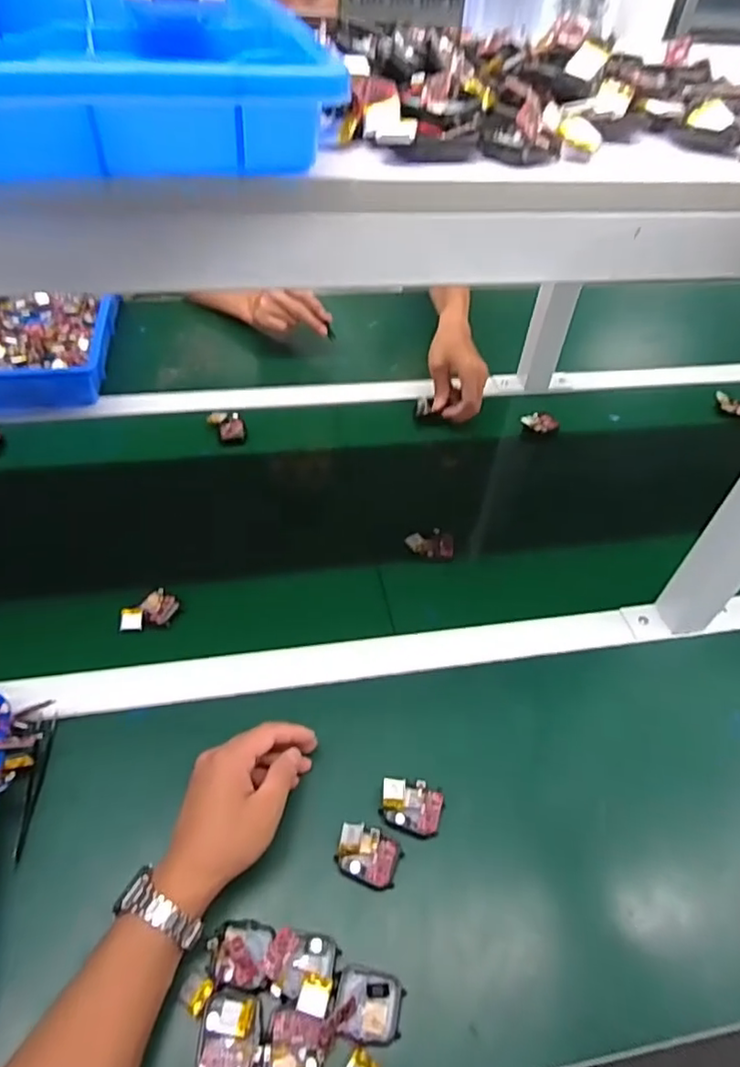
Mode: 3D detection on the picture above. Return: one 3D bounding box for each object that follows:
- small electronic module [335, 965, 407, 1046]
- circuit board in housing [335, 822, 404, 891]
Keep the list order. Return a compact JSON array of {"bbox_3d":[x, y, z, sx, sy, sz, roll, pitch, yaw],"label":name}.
[{"bbox_3d":[0.000,0.318,0.410,0.044,0.010,0.039,10,48,5],"label":"small electronic module"},{"bbox_3d":[-0.002,0.250,0.471,0.049,0.009,0.037,19,50,12],"label":"circuit board in housing"}]

